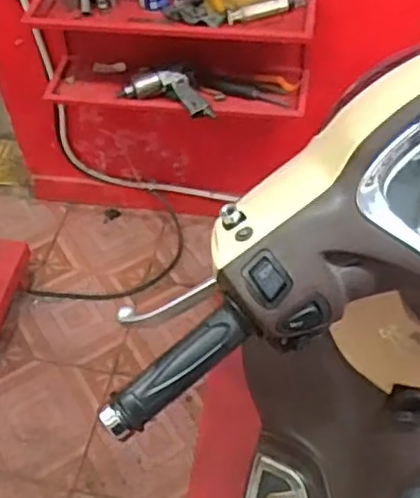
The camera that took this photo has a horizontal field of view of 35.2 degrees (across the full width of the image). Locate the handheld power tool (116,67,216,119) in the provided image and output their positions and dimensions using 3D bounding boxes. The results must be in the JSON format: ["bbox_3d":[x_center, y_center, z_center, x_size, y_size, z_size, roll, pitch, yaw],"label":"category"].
[{"bbox_3d":[-0.075,-0.372,1.496,0.243,0.049,0.120,22,56,19],"label":"handheld power tool"}]

